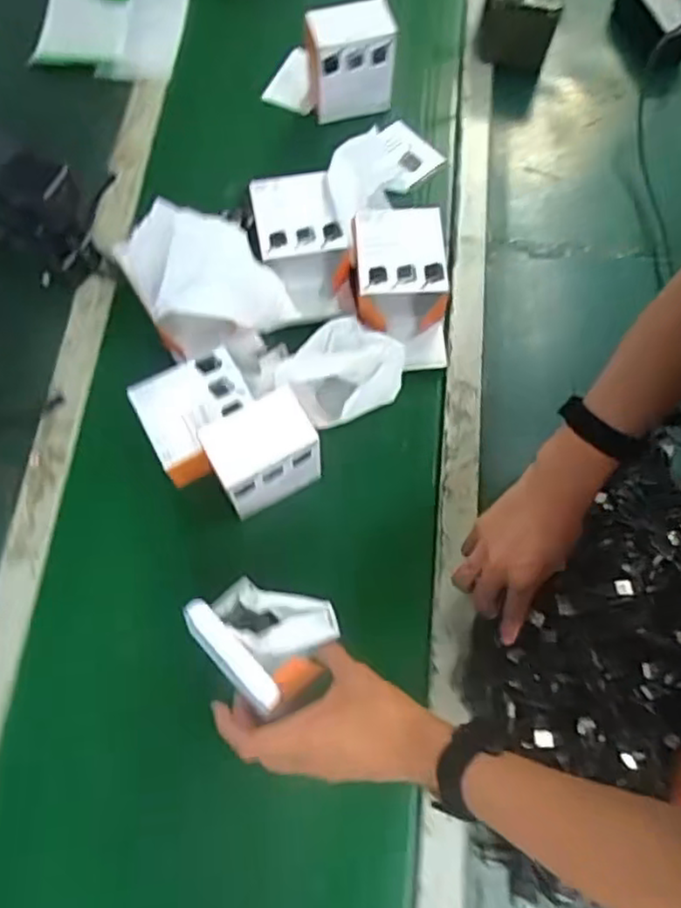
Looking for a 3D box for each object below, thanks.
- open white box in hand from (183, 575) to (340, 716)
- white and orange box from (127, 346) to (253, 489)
[{"bbox_3d":[-0.055,0.137,0.535,0.086,0.084,0.104,-44,79,-12],"label":"open white box in hand"},{"bbox_3d":[-0.145,-0.040,0.716,0.120,0.067,0.108,-27,76,-8],"label":"white and orange box"}]

